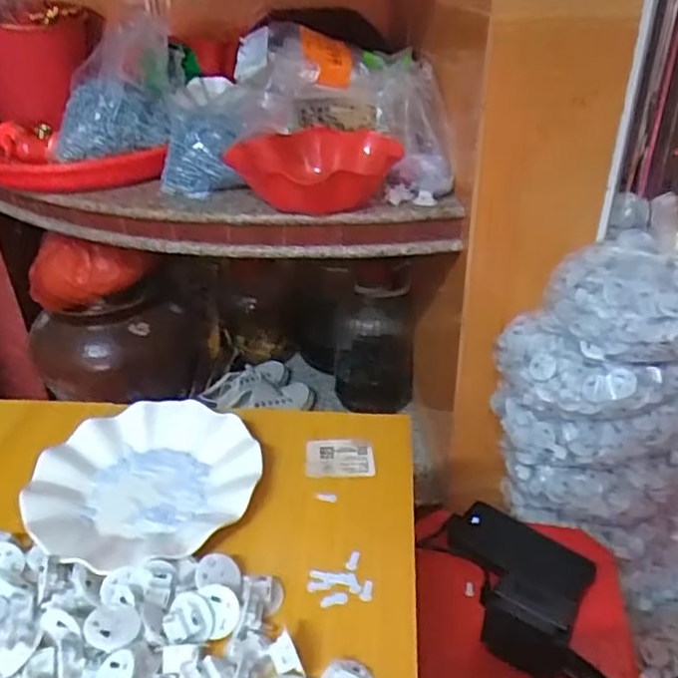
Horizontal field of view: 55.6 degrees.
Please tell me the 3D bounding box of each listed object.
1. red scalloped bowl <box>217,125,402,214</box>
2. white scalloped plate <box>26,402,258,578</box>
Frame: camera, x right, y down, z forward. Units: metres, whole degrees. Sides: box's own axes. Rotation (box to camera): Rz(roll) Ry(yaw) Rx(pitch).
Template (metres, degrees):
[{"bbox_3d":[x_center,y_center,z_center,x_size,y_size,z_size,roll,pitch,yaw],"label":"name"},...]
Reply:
[{"bbox_3d":[-0.029,-0.239,0.894,0.200,0.071,0.203,12,34,21],"label":"red scalloped bowl"},{"bbox_3d":[-0.158,0.115,0.536,0.178,0.022,0.169,-1,32,1],"label":"white scalloped plate"}]

